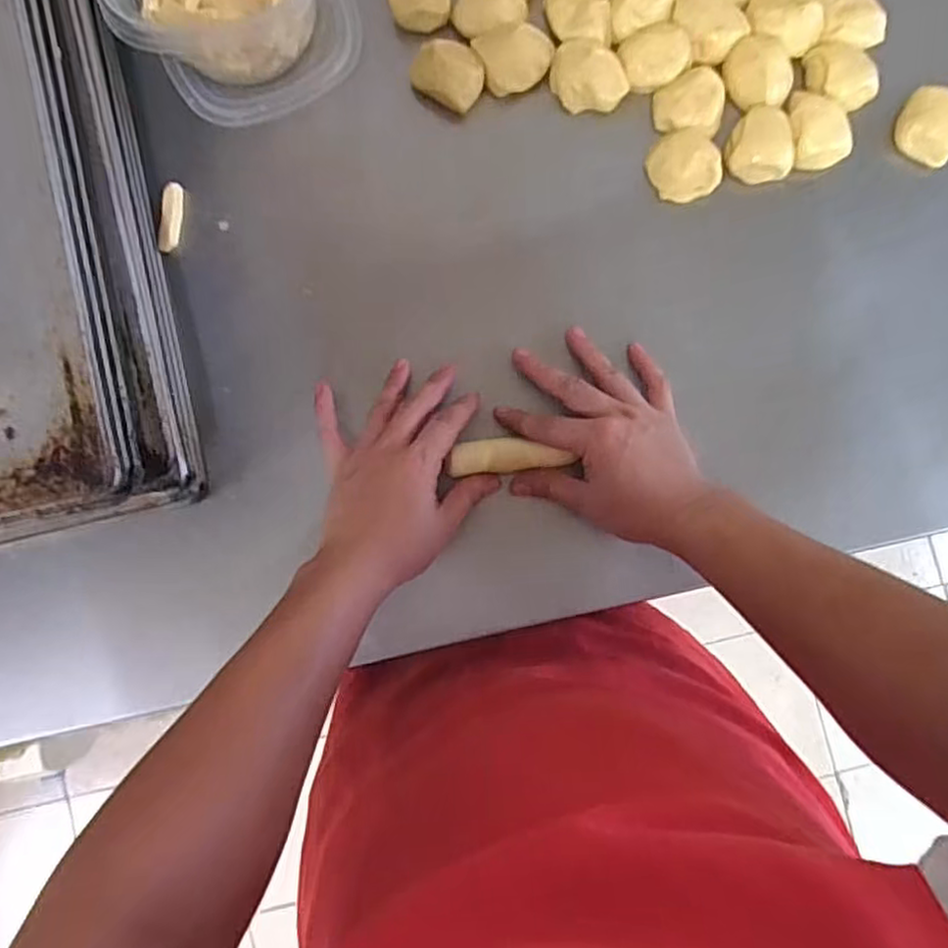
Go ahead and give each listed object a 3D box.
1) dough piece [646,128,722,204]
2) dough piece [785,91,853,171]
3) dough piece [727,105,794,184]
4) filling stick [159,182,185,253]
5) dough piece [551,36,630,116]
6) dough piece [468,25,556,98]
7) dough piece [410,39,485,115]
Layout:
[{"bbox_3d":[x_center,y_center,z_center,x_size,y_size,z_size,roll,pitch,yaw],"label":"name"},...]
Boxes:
[{"bbox_3d":[0.162,-0.238,0.512,0.050,0.036,0.057,-32,85,-1],"label":"dough piece"},{"bbox_3d":[0.262,-0.264,0.514,0.046,0.024,0.058,-14,85,1],"label":"dough piece"},{"bbox_3d":[0.221,-0.250,0.513,0.048,0.025,0.050,0,85,2],"label":"dough piece"},{"bbox_3d":[-0.239,-0.203,0.530,0.016,0.012,0.053,3,85,2],"label":"filling stick"},{"bbox_3d":[0.088,-0.310,0.526,0.044,0.031,0.059,-37,85,-1],"label":"dough piece"},{"bbox_3d":[0.033,-0.326,0.527,0.056,0.029,0.042,-15,85,1],"label":"dough piece"},{"bbox_3d":[-0.020,-0.312,0.527,0.053,0.033,0.041,23,87,4],"label":"dough piece"}]

